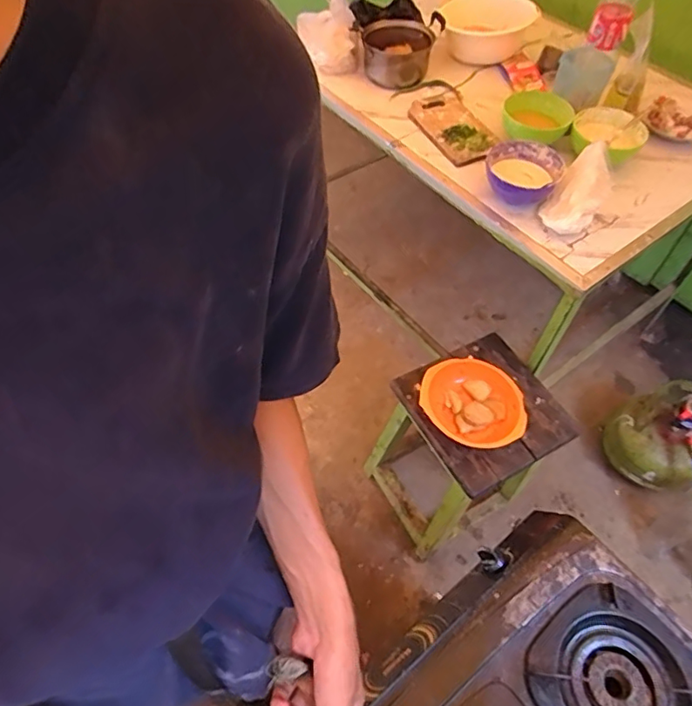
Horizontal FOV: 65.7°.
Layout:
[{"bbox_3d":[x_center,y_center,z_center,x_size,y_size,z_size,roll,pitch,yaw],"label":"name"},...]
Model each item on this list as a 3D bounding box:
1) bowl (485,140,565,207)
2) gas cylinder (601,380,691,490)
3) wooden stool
[{"bbox_3d":[0.362,-0.369,1.098,0.149,0.066,0.137,14,56,7],"label":"bowl"},{"bbox_3d":[0.856,0.219,1.457,0.238,0.275,0.231,1,56,-2],"label":"gas cylinder"},{"bbox_3d":[0.269,0.240,1.306,0.322,0.496,0.312,-25,58,-18],"label":"wooden stool"}]

